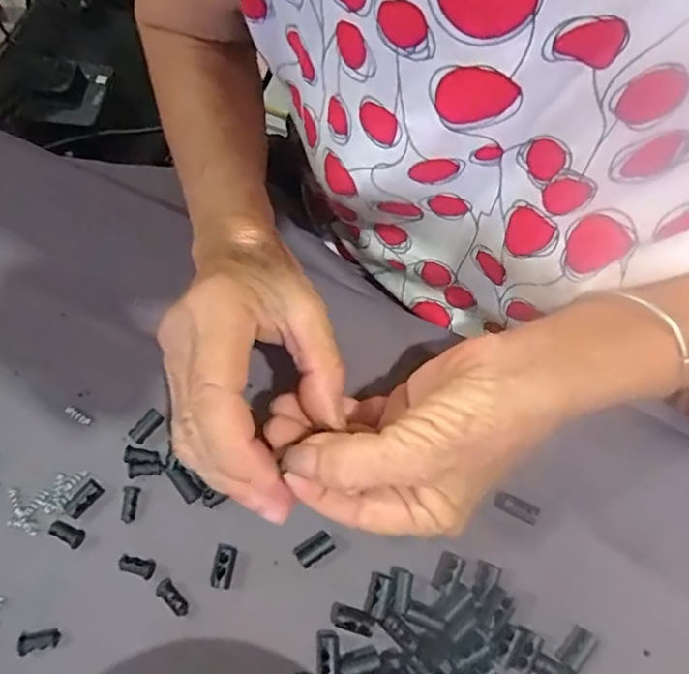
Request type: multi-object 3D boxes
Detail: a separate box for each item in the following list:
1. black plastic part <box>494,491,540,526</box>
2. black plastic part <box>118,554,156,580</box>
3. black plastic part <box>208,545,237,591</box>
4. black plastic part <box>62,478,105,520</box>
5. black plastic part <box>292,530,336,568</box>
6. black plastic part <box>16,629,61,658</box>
[{"bbox_3d":[0.085,0.085,0.280,0.021,0.007,0.009,26,70,9],"label":"black plastic part"},{"bbox_3d":[-0.101,0.111,0.271,0.018,0.006,0.009,11,69,3],"label":"black plastic part"},{"bbox_3d":[-0.059,0.111,0.271,0.012,0.008,0.019,10,69,3],"label":"black plastic part"},{"bbox_3d":[-0.130,0.080,0.280,0.010,0.004,0.019,37,72,12],"label":"black plastic part"},{"bbox_3d":[-0.014,0.104,0.276,0.018,0.010,0.011,-32,73,-13],"label":"black plastic part"},{"bbox_3d":[-0.141,0.140,0.259,0.018,0.005,0.009,-13,70,-6],"label":"black plastic part"}]

